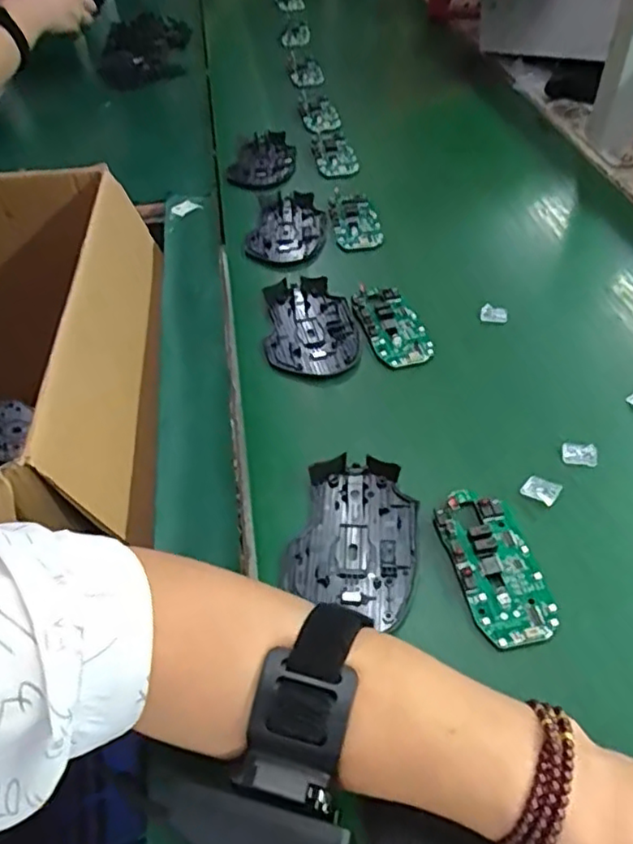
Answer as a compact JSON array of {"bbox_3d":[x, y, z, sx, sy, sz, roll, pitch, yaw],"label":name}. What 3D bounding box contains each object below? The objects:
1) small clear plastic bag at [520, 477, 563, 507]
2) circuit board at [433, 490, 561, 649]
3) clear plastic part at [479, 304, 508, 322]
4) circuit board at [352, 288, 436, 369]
[{"bbox_3d":[0.139,0.042,0.390,0.020,0.005,0.016,25,55,24],"label":"small clear plastic bag"},{"bbox_3d":[0.100,0.080,0.358,0.045,0.007,0.092,-13,49,-6],"label":"circuit board"},{"bbox_3d":[0.142,-0.087,0.507,0.021,0.006,0.018,8,50,12],"label":"clear plastic part"},{"bbox_3d":[0.060,-0.077,0.497,0.043,0.007,0.084,-15,49,-8],"label":"circuit board"}]

